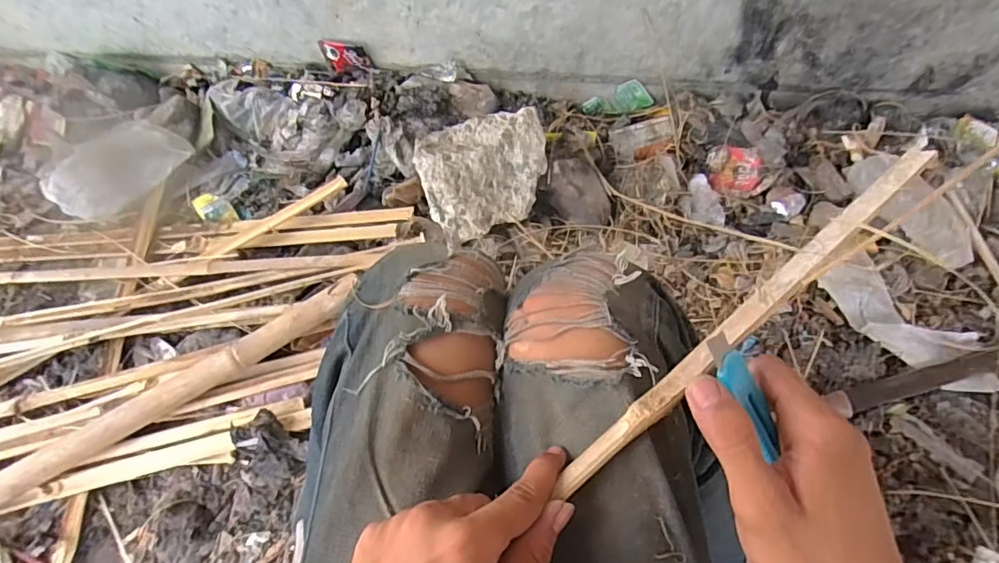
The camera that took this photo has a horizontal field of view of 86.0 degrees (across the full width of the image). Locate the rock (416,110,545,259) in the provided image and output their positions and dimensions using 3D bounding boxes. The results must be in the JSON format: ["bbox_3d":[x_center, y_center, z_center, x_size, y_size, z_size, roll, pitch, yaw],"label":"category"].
[{"bbox_3d":[-0.026,-0.183,0.905,0.206,0.102,0.199,-9,60,-4],"label":"rock"}]

